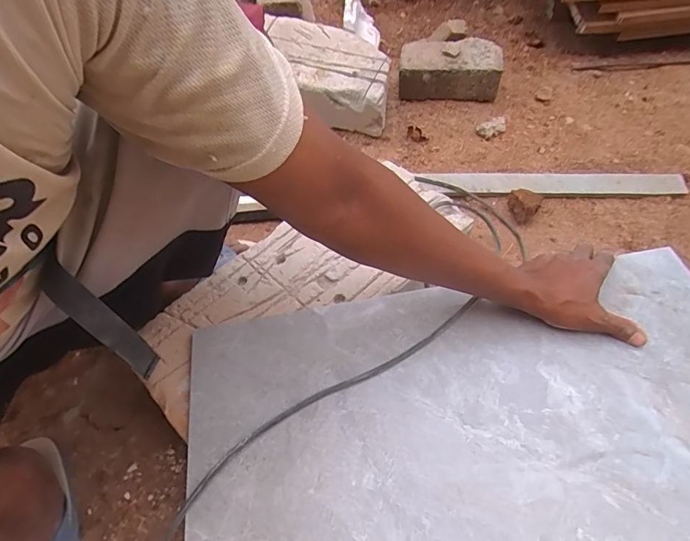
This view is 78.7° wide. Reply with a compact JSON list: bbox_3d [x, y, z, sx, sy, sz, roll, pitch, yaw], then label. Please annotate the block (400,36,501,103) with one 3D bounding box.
[{"bbox_3d":[0.222,-0.428,0.906,0.206,0.102,0.098,6,57,5],"label":"block"}]

